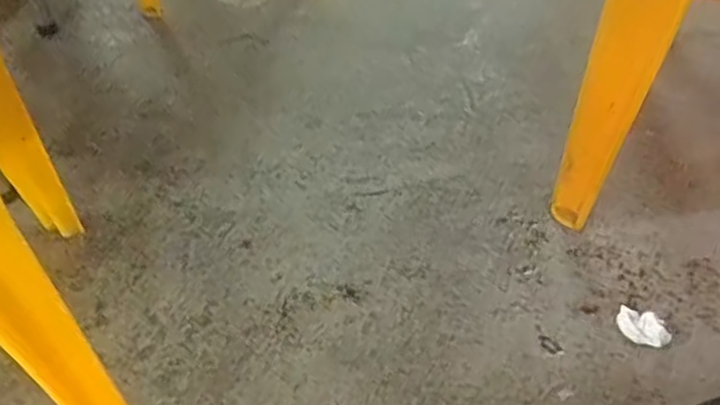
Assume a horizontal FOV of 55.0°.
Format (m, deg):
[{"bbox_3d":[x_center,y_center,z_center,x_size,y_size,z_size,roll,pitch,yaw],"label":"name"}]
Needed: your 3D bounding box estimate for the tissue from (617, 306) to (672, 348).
[{"bbox_3d":[0.379,0.165,0.924,0.063,0.025,0.055,7,46,9],"label":"tissue"}]

